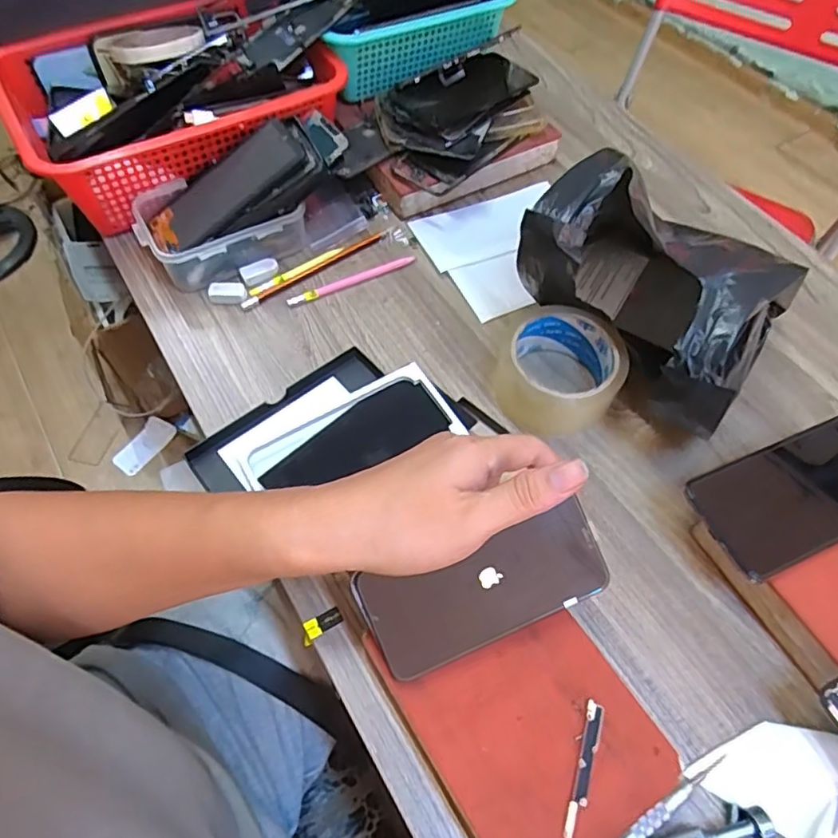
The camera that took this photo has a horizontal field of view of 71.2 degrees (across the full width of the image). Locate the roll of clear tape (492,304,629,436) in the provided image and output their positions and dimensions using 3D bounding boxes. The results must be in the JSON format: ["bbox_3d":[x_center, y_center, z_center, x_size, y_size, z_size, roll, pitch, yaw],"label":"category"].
[{"bbox_3d":[0.112,-0.037,0.469,0.092,0.056,0.096,1,59,-1],"label":"roll of clear tape"}]

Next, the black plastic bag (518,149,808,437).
[{"bbox_3d":[0.187,-0.104,0.460,0.179,0.145,0.195,37,65,19],"label":"black plastic bag"}]

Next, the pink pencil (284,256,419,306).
[{"bbox_3d":[-0.062,-0.130,0.546,0.125,0.005,0.012,-22,63,-14],"label":"pink pencil"}]

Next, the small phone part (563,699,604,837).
[{"bbox_3d":[0.090,0.189,0.316,0.009,0.004,0.066,19,61,9],"label":"small phone part"}]

